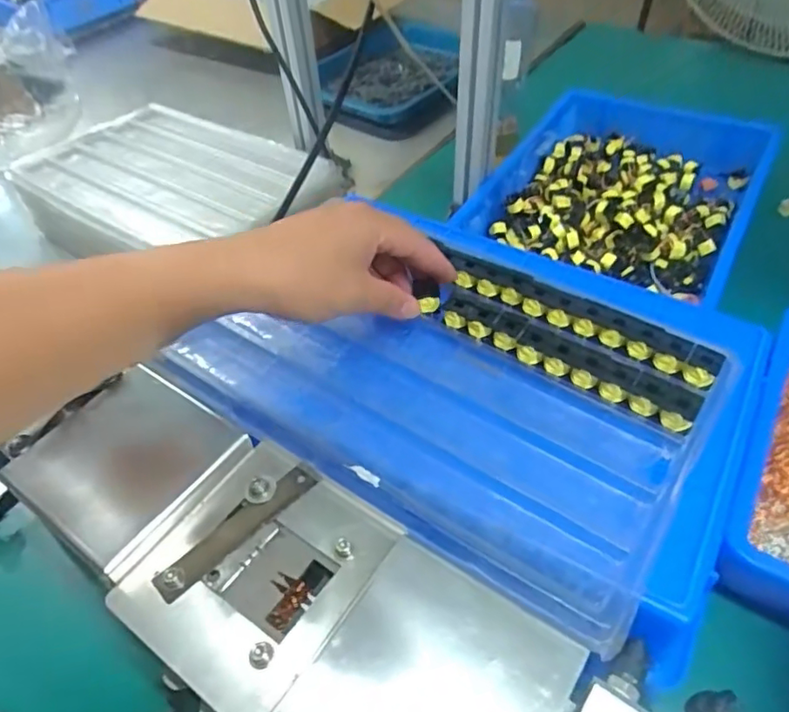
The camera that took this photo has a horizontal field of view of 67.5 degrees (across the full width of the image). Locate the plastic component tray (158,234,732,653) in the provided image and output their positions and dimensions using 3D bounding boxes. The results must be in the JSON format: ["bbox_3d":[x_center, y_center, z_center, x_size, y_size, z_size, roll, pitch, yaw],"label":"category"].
[{"bbox_3d":[0.030,0.012,0.359,0.294,0.023,0.196,24,55,23],"label":"plastic component tray"}]

